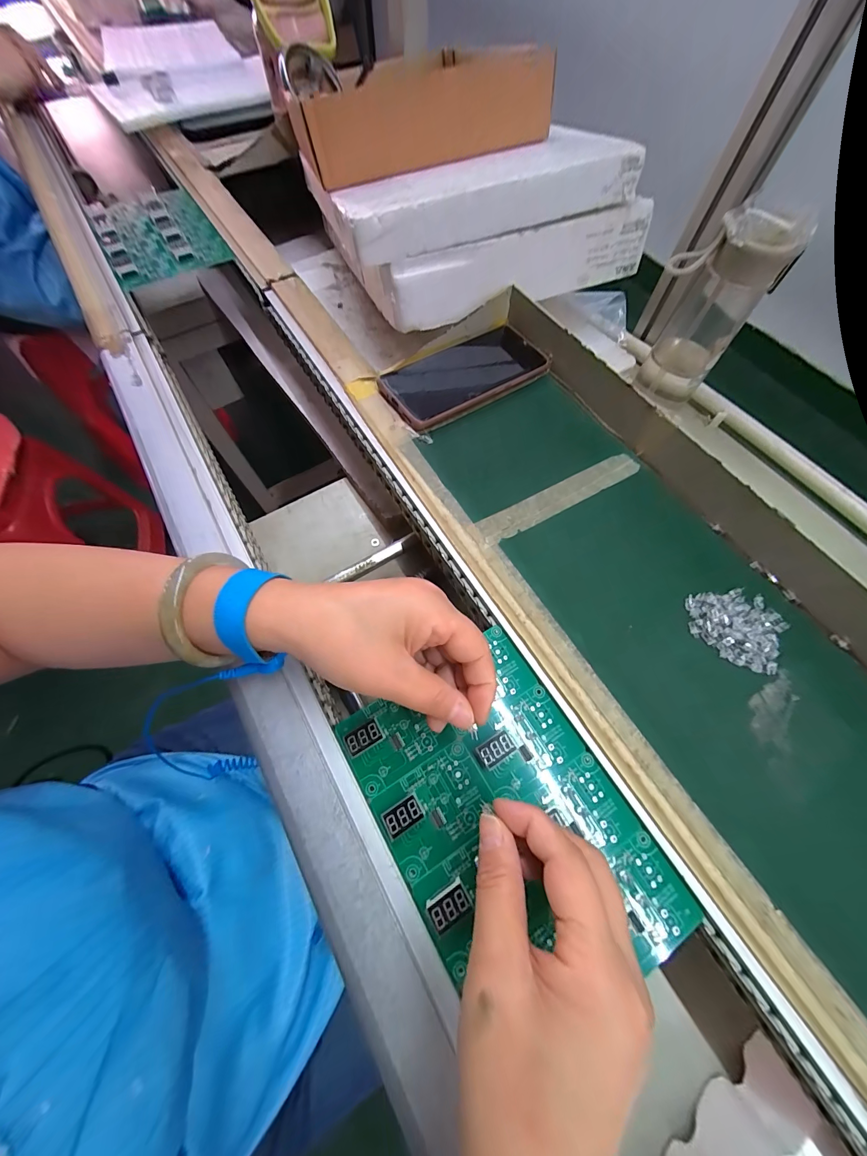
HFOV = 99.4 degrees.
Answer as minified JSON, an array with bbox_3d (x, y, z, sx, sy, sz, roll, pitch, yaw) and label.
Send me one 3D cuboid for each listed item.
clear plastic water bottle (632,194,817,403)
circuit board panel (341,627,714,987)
[{"bbox_3d":[0.292,-0.286,0.409,0.062,0.190,0.088,-38,72,-12],"label":"clear plastic water bottle"},{"bbox_3d":[0.044,0.148,0.228,0.137,0.017,0.198,-31,70,-10],"label":"circuit board panel"}]

